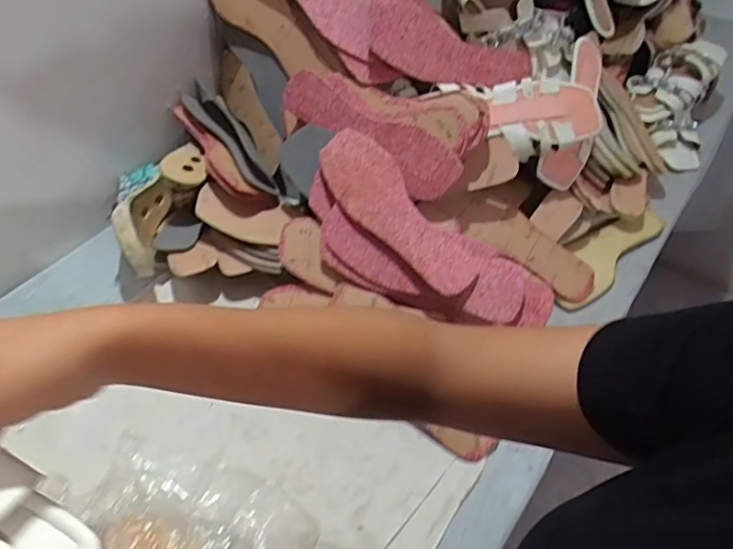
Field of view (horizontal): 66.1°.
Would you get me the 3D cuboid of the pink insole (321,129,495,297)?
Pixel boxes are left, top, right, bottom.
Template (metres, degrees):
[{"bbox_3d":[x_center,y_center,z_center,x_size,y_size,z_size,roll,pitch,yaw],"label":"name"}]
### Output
[{"bbox_3d":[0.038,-0.075,0.664,0.082,0.030,0.237,-37,76,-29],"label":"pink insole"}]

